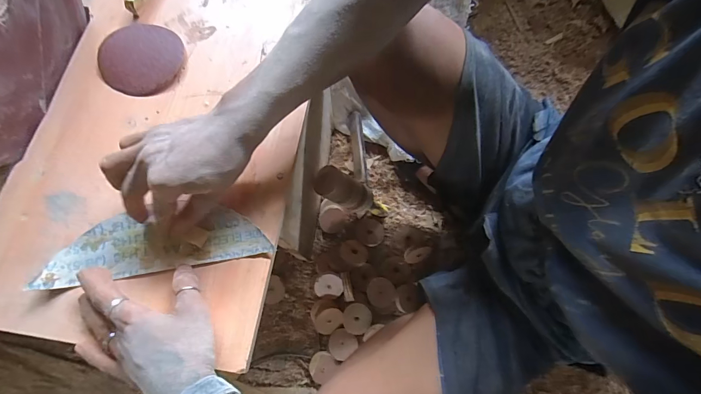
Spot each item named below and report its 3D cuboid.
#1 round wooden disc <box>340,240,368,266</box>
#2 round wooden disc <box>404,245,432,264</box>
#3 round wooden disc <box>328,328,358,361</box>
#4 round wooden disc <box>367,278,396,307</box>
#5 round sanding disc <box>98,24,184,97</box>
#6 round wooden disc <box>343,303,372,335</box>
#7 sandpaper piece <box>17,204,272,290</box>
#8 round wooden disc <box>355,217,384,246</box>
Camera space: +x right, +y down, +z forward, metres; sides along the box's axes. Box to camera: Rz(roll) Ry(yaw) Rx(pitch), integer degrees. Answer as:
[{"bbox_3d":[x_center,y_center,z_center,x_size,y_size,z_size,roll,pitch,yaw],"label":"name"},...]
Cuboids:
[{"bbox_3d":[0.006,0.103,0.638,0.051,0.008,0.046,39,58,7],"label":"round wooden disc"},{"bbox_3d":[0.127,0.108,0.649,0.050,0.048,0.009,-11,46,3],"label":"round wooden disc"},{"bbox_3d":[-0.015,0.254,0.597,0.049,0.005,0.047,-9,62,17],"label":"round wooden disc"},{"bbox_3d":[0.055,0.170,0.613,0.050,0.009,0.051,4,75,-13],"label":"round wooden disc"},{"bbox_3d":[-0.248,-0.165,0.409,0.096,0.008,0.093,0,77,0],"label":"round sanding disc"},{"bbox_3d":[0.012,0.212,0.601,0.049,0.014,0.050,0,77,0],"label":"round wooden disc"},{"bbox_3d":[-0.194,0.046,0.347,0.216,0.015,0.060,-7,77,-3],"label":"sandpaper piece"},{"bbox_3d":[0.037,0.066,0.656,0.052,0.008,0.053,0,77,0],"label":"round wooden disc"}]

